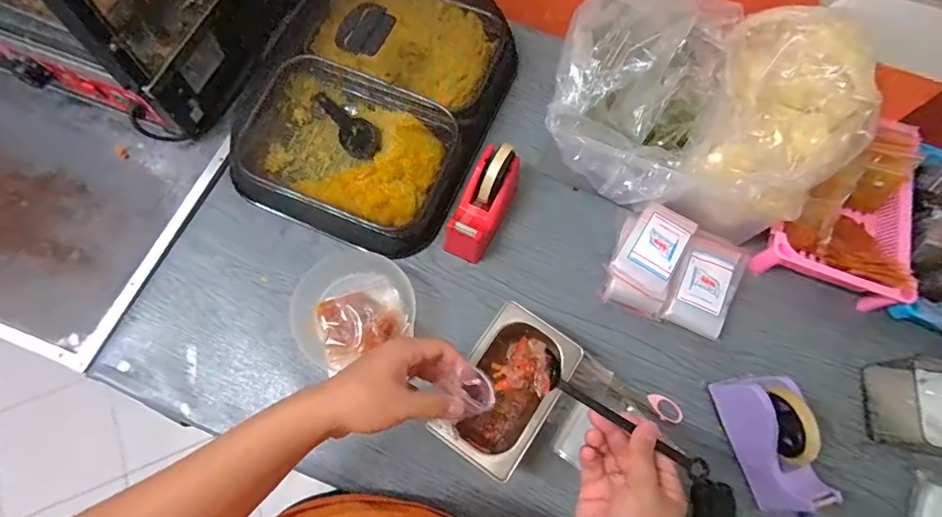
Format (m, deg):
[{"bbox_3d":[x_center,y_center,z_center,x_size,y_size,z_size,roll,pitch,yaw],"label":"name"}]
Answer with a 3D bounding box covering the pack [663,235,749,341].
[{"bbox_3d":[0.332,0.038,0.665,0.081,0.019,0.137,27,71,6],"label":"pack"}]

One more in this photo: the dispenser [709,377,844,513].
[{"bbox_3d":[0.371,0.224,0.572,0.067,0.097,0.149,-9,71,-7],"label":"dispenser"}]

